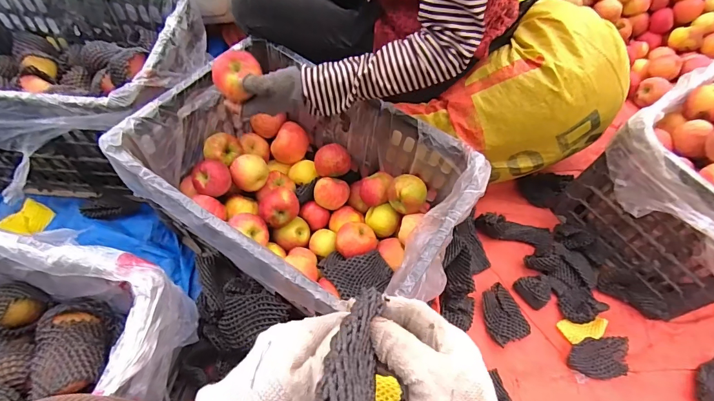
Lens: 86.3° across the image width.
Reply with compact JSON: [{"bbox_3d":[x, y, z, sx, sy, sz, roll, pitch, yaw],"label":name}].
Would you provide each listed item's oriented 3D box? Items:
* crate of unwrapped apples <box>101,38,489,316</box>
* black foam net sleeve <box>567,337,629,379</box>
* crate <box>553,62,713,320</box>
[{"bbox_3d":[-0.080,-0.009,0.665,0.495,0.240,0.339,29,60,14],"label":"crate of unwrapped apples"},{"bbox_3d":[0.470,0.306,0.738,0.118,0.026,0.069,-3,57,-6],"label":"black foam net sleeve"},{"bbox_3d":[0.744,-0.045,0.787,0.510,0.363,0.354,-26,62,-19],"label":"crate"}]

